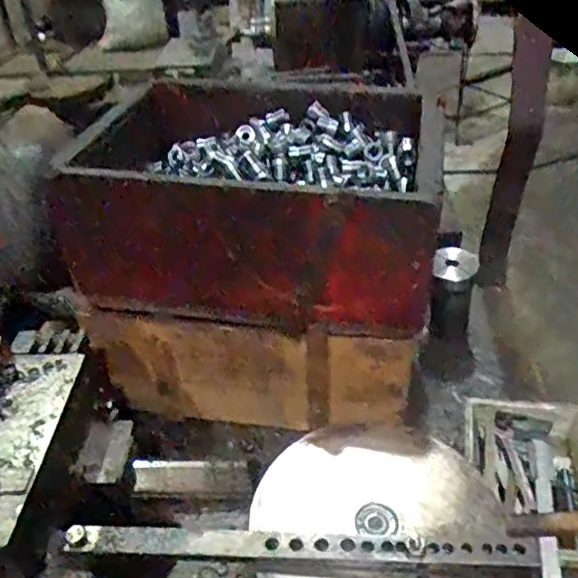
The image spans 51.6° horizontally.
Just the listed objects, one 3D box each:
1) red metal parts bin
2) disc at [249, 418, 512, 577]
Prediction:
[{"bbox_3d":[-0.022,-0.096,0.627,0.319,0.135,0.230,4,39,9],"label":"red metal parts bin"},{"bbox_3d":[0.063,0.176,0.448,0.181,0.016,0.188,-2,38,2],"label":"disc"}]

